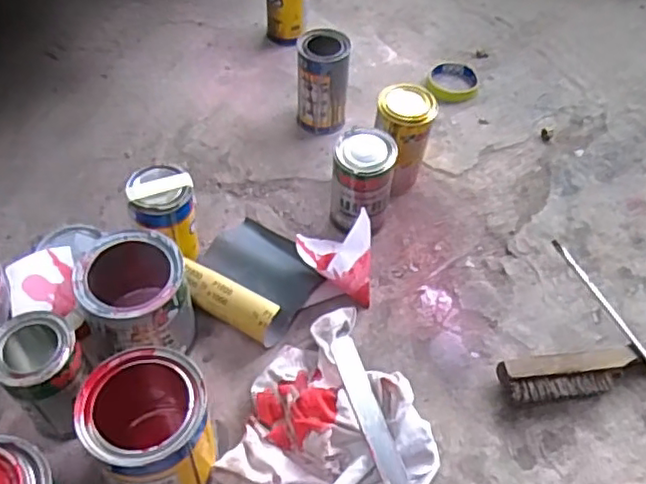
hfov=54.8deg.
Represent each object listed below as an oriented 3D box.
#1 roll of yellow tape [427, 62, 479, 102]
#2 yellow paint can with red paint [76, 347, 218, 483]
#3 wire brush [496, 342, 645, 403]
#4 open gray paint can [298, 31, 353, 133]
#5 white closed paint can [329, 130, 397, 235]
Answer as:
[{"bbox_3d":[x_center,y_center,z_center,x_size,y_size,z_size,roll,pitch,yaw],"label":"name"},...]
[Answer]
[{"bbox_3d":[0.212,-0.260,1.009,0.080,0.015,0.097,10,55,5],"label":"roll of yellow tape"},{"bbox_3d":[-0.155,0.171,0.571,0.104,0.120,0.118,-10,53,-11],"label":"yellow paint can with red paint"},{"bbox_3d":[0.317,0.139,0.690,0.255,0.043,0.051,-8,53,-10],"label":"wire brush"},{"bbox_3d":[-0.001,-0.228,0.893,0.071,0.138,0.070,2,51,-3],"label":"open gray paint can"},{"bbox_3d":[0.047,-0.067,0.772,0.073,0.141,0.068,2,51,-3],"label":"white closed paint can"}]

